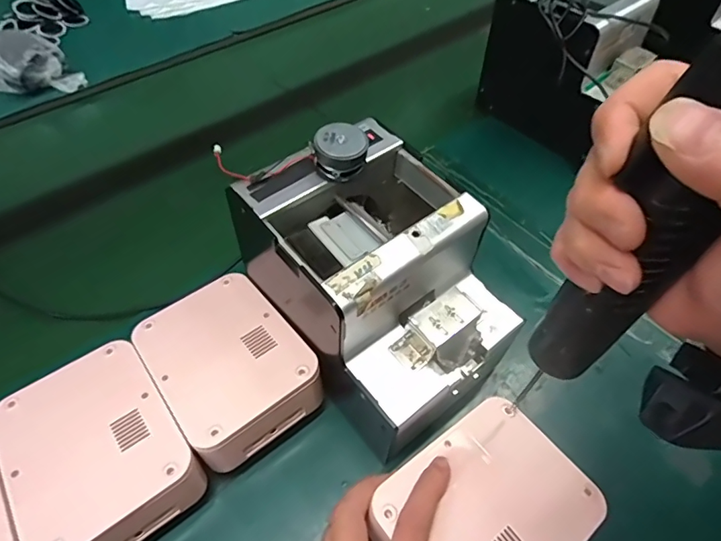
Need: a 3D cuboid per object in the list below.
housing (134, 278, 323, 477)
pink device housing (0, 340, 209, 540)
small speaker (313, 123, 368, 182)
[{"bbox_3d":[-0.099,0.065,0.354,0.096,0.035,0.129,-32,58,-23],"label":"housing"},{"bbox_3d":[-0.175,0.124,0.327,0.097,0.065,0.128,-33,58,-23],"label":"pink device housing"},{"bbox_3d":[-0.013,-0.078,0.316,0.033,0.023,0.030,2,52,1],"label":"small speaker"}]

